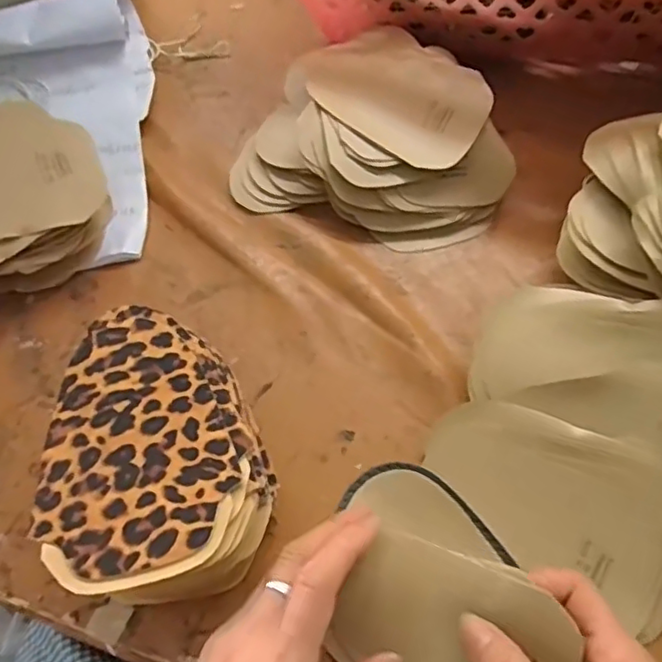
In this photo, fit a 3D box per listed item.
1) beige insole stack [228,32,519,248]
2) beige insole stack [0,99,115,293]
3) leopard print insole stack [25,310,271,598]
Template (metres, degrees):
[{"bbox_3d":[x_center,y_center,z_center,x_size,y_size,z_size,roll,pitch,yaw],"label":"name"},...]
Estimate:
[{"bbox_3d":[0.037,-0.152,0.470,0.202,0.048,0.164,17,65,10],"label":"beige insole stack"},{"bbox_3d":[-0.241,-0.085,0.442,0.165,0.067,0.117,-30,67,-12],"label":"beige insole stack"},{"bbox_3d":[-0.092,0.071,0.349,0.110,0.074,0.143,-4,64,0],"label":"leopard print insole stack"}]

